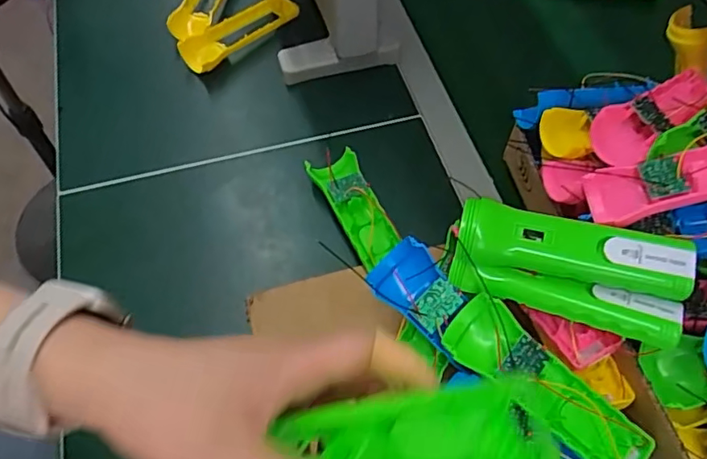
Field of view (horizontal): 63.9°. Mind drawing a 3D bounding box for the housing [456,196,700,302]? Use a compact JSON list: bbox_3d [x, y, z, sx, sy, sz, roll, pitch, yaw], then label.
[{"bbox_3d":[0.149,0.012,0.390,0.148,0.032,0.039,13,60,9],"label":"housing"}]

